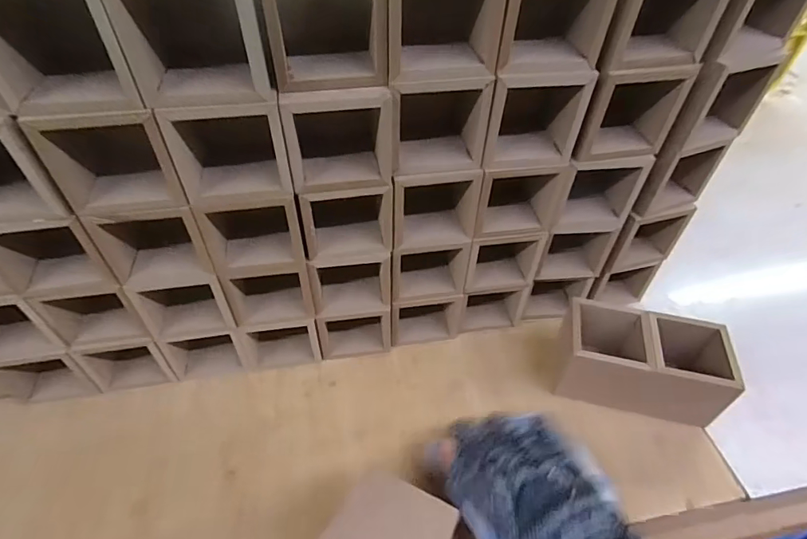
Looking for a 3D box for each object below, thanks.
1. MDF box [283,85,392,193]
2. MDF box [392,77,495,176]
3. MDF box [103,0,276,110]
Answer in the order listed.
[{"bbox_3d":[-0.041,-0.090,0.290,0.061,0.067,0.059,-7,47,-7],"label":"MDF box"},{"bbox_3d":[0.018,-0.099,0.294,0.060,0.059,0.045,-9,47,-9],"label":"MDF box"},{"bbox_3d":[-0.103,-0.120,0.231,0.063,0.063,0.048,-9,47,-9],"label":"MDF box"}]

